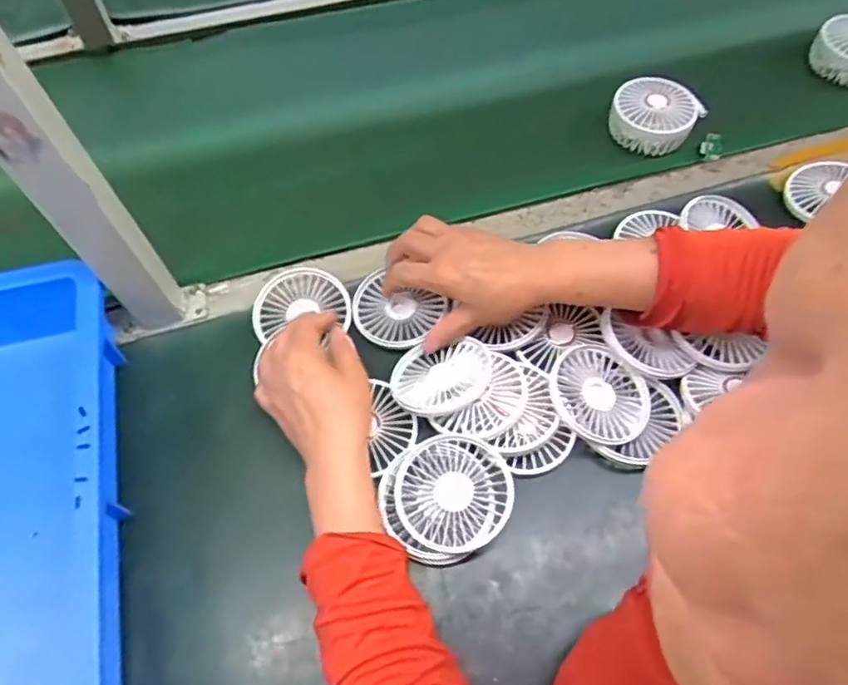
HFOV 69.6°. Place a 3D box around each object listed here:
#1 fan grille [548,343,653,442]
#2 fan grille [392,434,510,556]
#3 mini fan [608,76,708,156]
[{"bbox_3d":[0.148,0.046,0.518,0.087,0.016,0.087,7,61,-13],"label":"fan grille"},{"bbox_3d":[0.023,0.118,0.480,0.089,0.017,0.087,-2,63,4],"label":"fan grille"},{"bbox_3d":[0.260,-0.253,0.695,0.096,0.055,0.080,15,61,9],"label":"mini fan"}]

